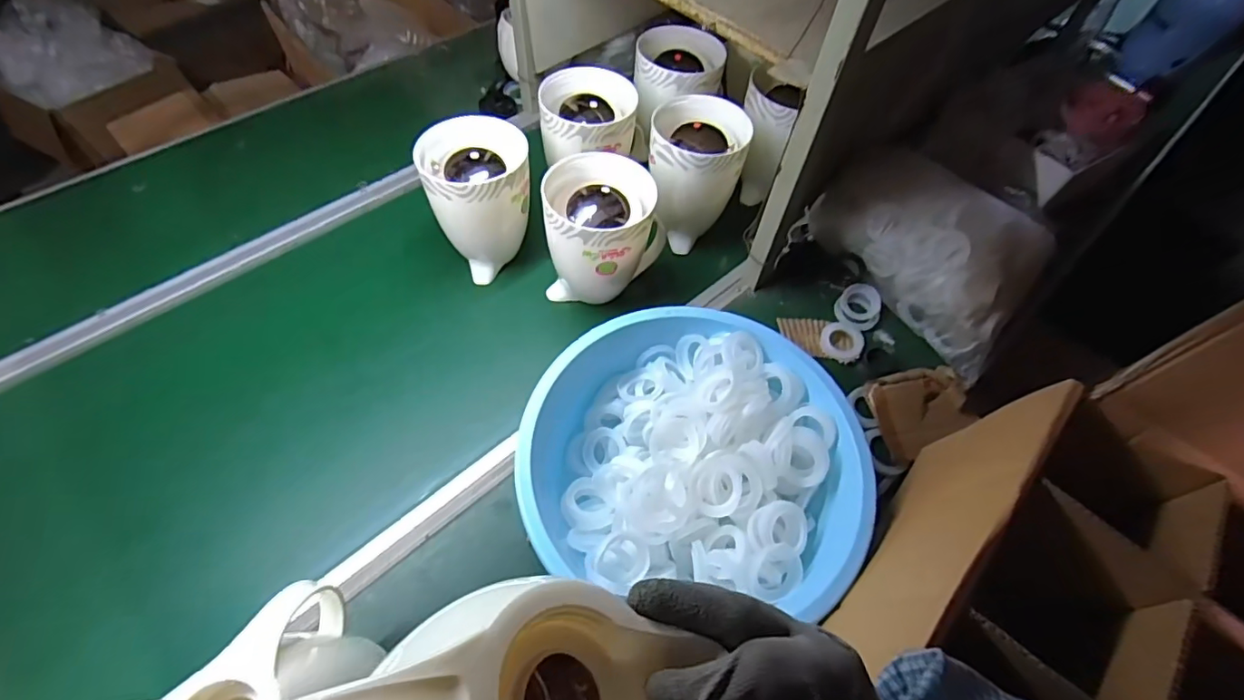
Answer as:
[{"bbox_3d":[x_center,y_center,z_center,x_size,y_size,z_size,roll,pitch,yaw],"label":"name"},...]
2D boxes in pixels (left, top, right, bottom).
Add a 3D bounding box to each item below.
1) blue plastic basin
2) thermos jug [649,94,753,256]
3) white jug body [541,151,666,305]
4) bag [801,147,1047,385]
[{"bbox_3d":[0.079,0.126,0.620,0.365,0.106,0.346,1,58,-2],"label":"blue plastic basin"},{"bbox_3d":[0.117,-0.280,0.869,0.150,0.173,0.157,21,59,10],"label":"thermos jug"},{"bbox_3d":[-0.028,-0.157,0.788,0.156,0.186,0.147,11,58,4],"label":"white jug body"},{"bbox_3d":[0.492,-0.167,0.825,0.218,0.147,0.336,-29,63,-19],"label":"bag"}]

